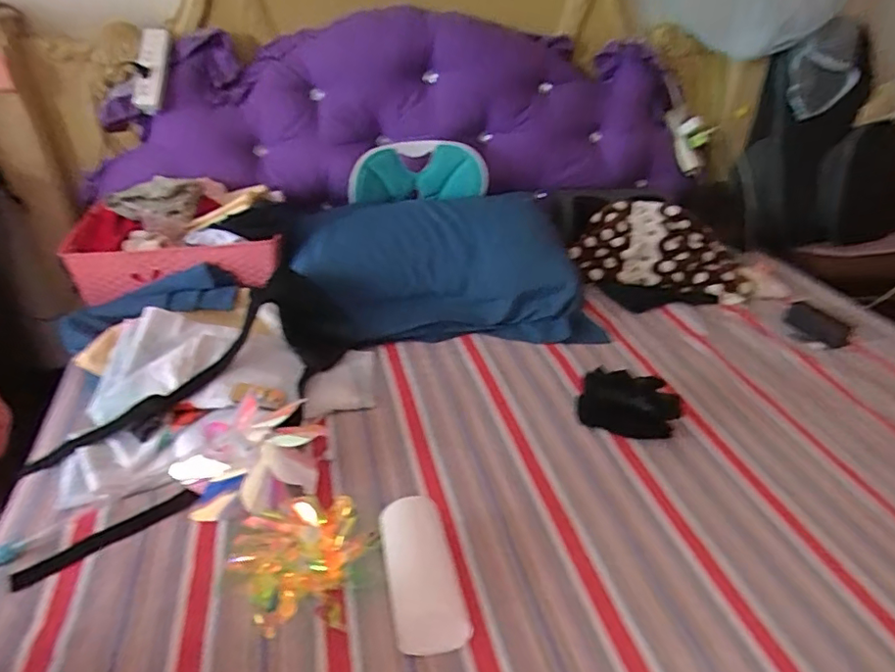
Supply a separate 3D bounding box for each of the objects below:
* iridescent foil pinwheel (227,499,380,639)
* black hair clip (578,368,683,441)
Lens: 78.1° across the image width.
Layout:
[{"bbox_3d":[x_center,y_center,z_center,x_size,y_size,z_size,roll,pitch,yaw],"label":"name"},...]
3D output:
[{"bbox_3d":[-0.182,0.281,0.709,0.182,0.043,0.190,1,33,0],"label":"iridescent foil pinwheel"},{"bbox_3d":[0.312,0.113,0.958,0.163,0.080,0.098,9,34,13],"label":"black hair clip"}]

